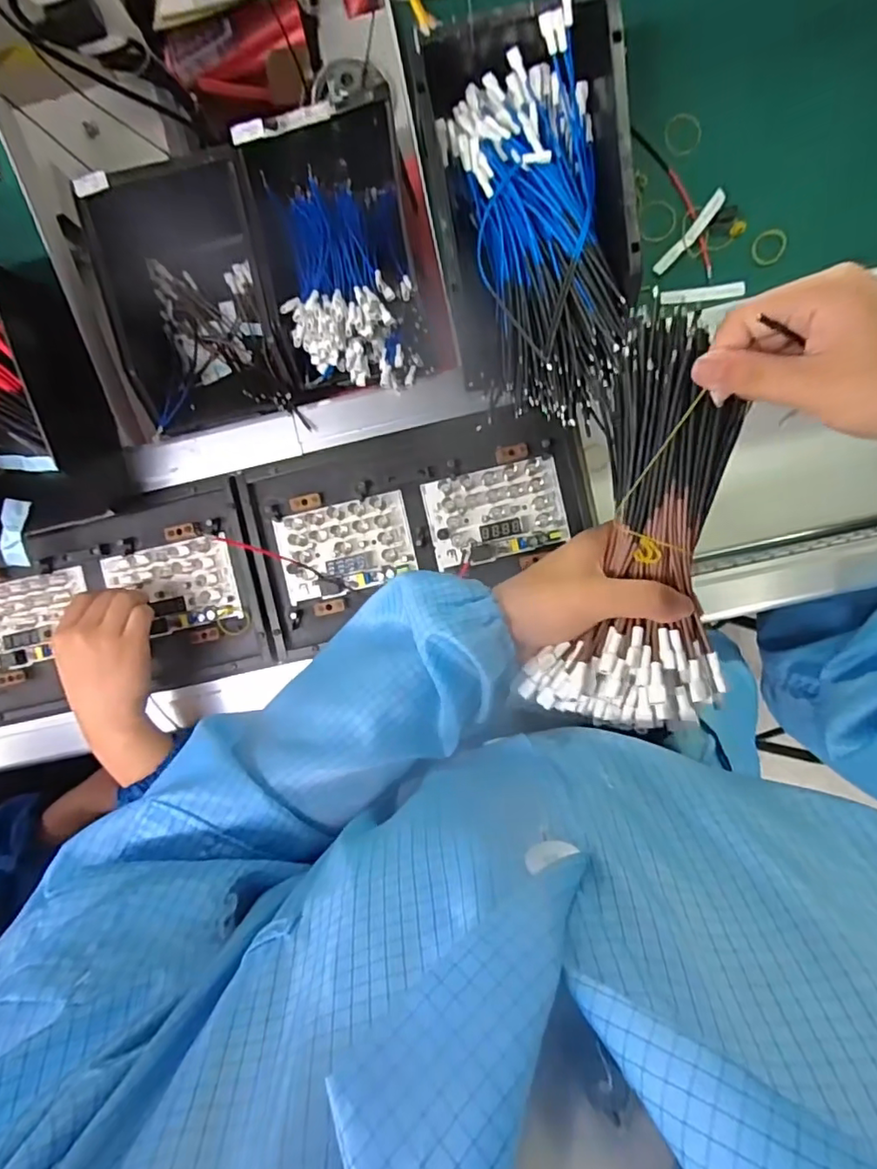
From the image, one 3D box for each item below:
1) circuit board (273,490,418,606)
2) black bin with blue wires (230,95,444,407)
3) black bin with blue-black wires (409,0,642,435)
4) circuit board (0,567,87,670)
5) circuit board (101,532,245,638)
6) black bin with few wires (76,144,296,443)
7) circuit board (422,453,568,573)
[{"bbox_3d":[-0.094,-0.037,0.584,0.133,0.012,0.088,-13,94,0],"label":"circuit board"},{"bbox_3d":[-0.095,-0.326,0.580,0.152,0.106,0.263,-12,94,0],"label":"black bin with blue wires"},{"bbox_3d":[0.075,-0.285,0.455,0.149,0.081,0.298,-10,94,0],"label":"black bin with blue-black wires"},{"bbox_3d":[-0.436,0.040,0.607,0.128,0.013,0.088,-13,94,0],"label":"circuit board"},{"bbox_3d":[-0.276,0.004,0.596,0.131,0.017,0.087,-12,94,0],"label":"circuit board"},{"bbox_3d":[-0.241,-0.280,0.604,0.154,0.116,0.229,-12,94,0],"label":"black bin with few wires"},{"bbox_3d":[0.059,-0.071,0.575,0.135,0.016,0.088,-13,94,0],"label":"circuit board"}]

